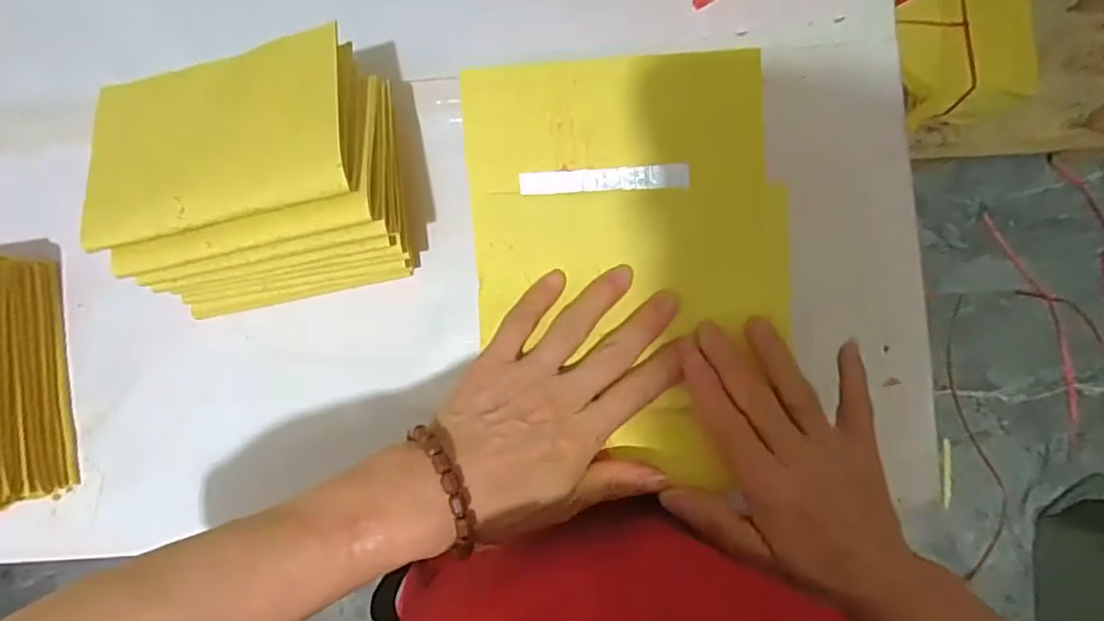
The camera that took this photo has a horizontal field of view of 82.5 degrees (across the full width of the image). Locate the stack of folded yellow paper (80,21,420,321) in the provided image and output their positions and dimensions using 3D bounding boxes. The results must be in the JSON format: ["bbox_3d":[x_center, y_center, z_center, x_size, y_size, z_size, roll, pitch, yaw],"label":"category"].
[{"bbox_3d":[-0.180,-0.079,0.392,0.164,0.103,0.126,-12,86,2],"label":"stack of folded yellow paper"}]

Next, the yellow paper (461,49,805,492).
[{"bbox_3d":[0.039,-0.022,0.321,0.158,0.026,0.208,-3,87,2],"label":"yellow paper"}]

